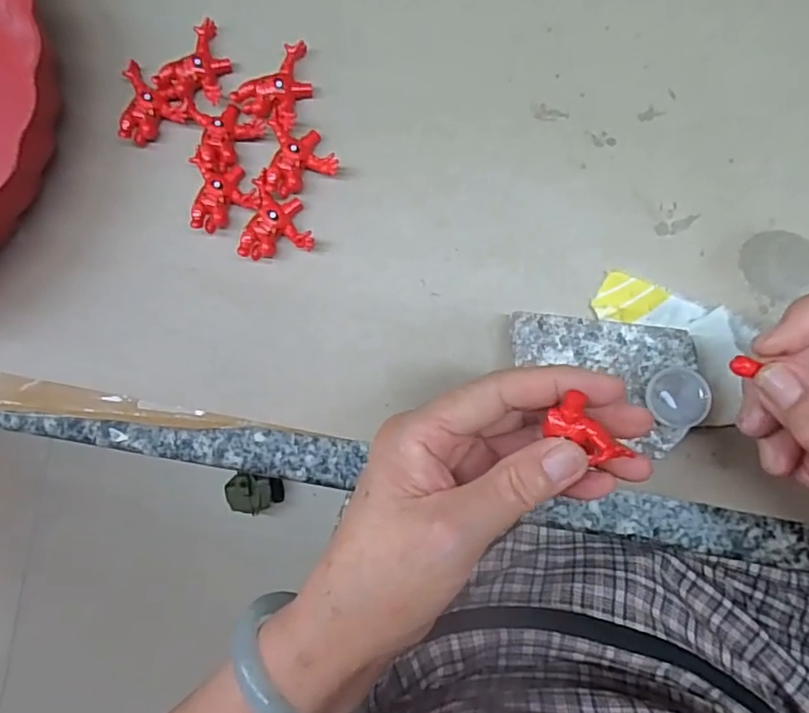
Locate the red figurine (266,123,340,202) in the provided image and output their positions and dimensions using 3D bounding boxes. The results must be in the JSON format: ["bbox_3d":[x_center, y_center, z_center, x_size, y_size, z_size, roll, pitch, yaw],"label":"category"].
[{"bbox_3d":[-0.058,-0.108,0.312,0.036,0.014,0.038,-25,83,6],"label":"red figurine"}]

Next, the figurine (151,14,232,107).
[{"bbox_3d":[-0.112,-0.161,0.325,0.033,0.013,0.049,33,91,9],"label":"figurine"}]

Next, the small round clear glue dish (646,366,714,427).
[{"bbox_3d":[0.123,0.018,0.262,0.025,0.006,0.025,-1,86,8],"label":"small round clear glue dish"}]

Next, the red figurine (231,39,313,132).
[{"bbox_3d":[-0.067,-0.150,0.318,0.034,0.013,0.047,27,90,9],"label":"red figurine"}]

